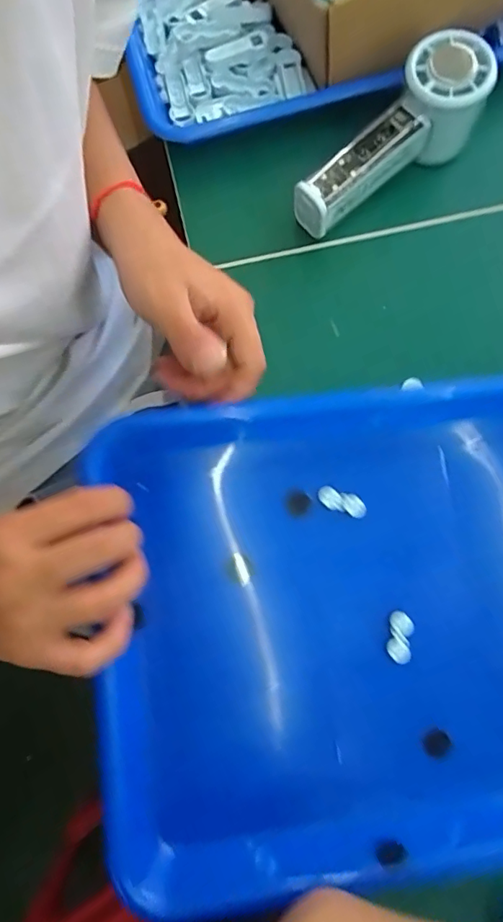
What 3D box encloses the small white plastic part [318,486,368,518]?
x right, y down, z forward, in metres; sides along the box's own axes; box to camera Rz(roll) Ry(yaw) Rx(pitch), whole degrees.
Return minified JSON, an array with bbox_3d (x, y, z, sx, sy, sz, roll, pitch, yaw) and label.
[{"bbox_3d":[0.053,0.024,0.299,0.029,0.006,0.012,17,77,5],"label":"small white plastic part"}]

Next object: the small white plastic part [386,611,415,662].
[{"bbox_3d":[0.084,0.099,0.285,0.013,0.004,0.027,10,77,3],"label":"small white plastic part"}]

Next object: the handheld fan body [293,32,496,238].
[{"bbox_3d":[0.098,-0.221,0.355,0.053,0.063,0.144,43,81,10],"label":"handheld fan body"}]

